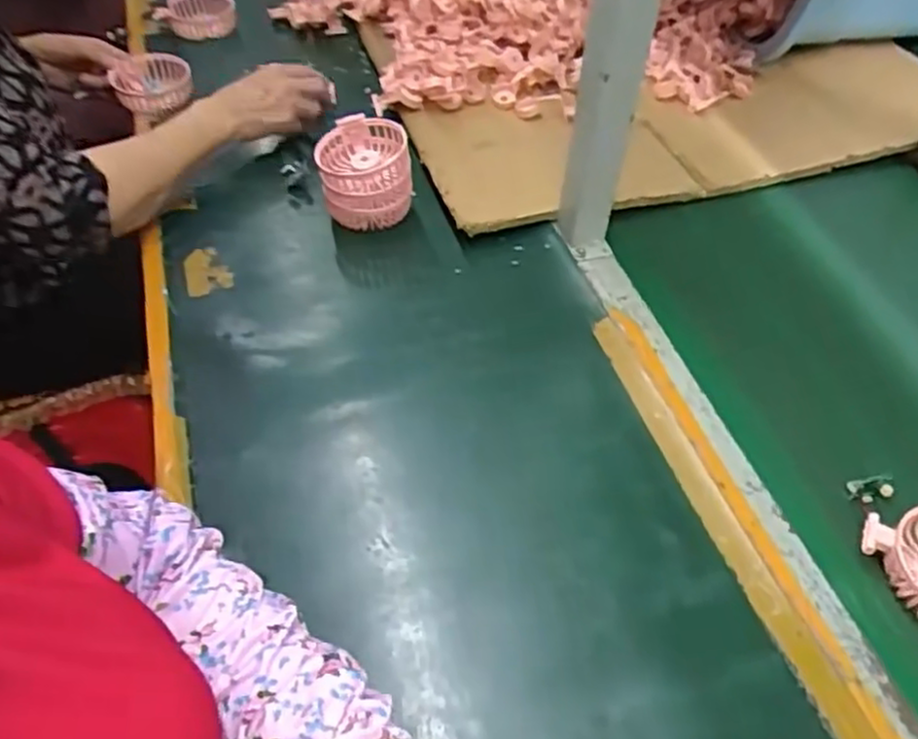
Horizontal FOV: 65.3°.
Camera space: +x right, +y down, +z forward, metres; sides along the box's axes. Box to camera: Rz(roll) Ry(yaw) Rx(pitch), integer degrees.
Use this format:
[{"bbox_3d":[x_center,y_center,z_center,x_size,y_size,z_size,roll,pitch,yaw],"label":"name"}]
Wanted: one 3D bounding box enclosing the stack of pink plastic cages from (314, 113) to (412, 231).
[{"bbox_3d":[-0.092,-0.195,0.714,0.086,0.084,0.072,-8,53,-6],"label":"stack of pink plastic cages"}]

